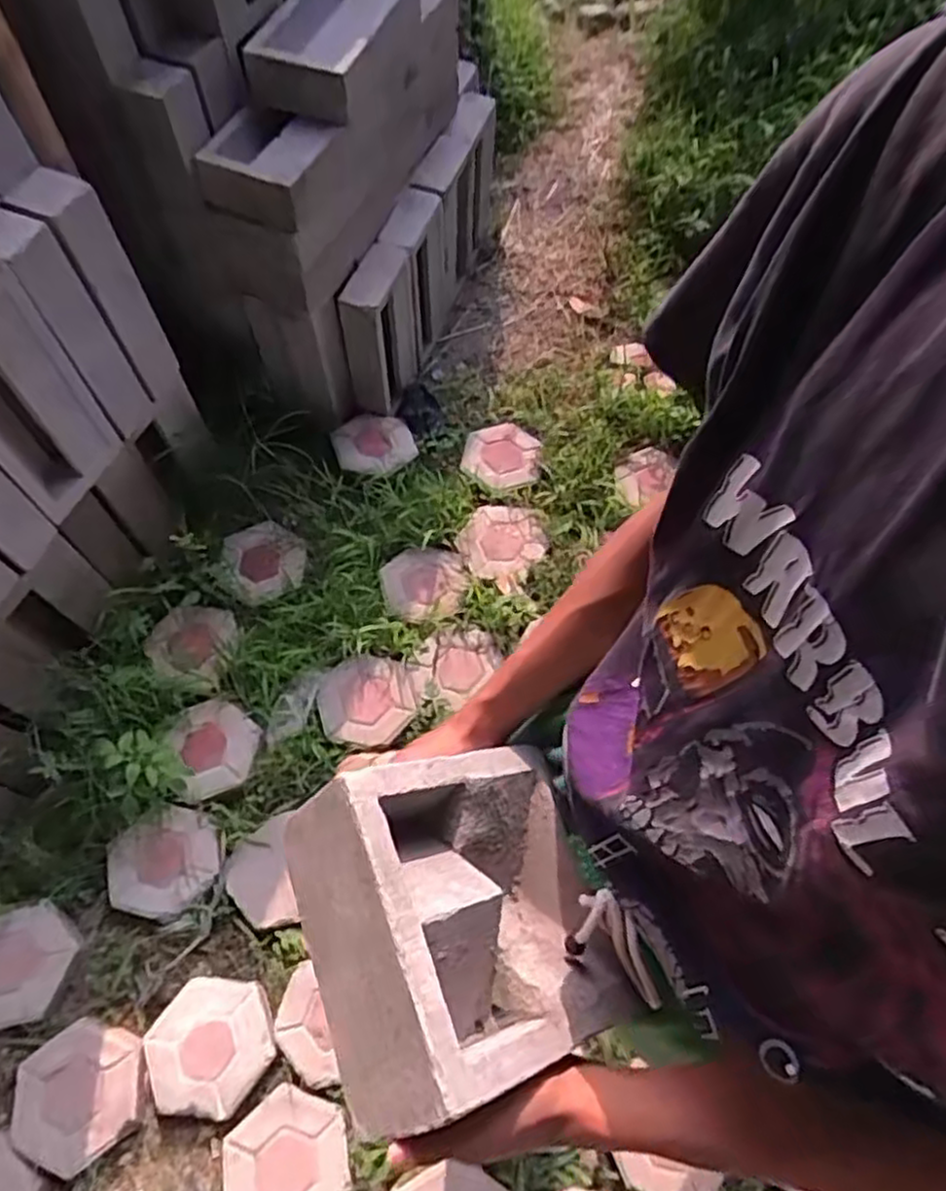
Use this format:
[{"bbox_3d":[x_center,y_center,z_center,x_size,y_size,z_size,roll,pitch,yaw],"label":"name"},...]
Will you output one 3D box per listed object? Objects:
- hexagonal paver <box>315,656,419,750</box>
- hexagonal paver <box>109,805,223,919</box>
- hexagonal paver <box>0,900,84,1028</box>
[{"bbox_3d":[-0.230,0.227,1.549,0.199,0.029,0.189,-14,66,-9],"label":"hexagonal paver"},{"bbox_3d":[-0.597,0.512,1.372,0.214,0.034,0.182,-40,72,-19],"label":"hexagonal paver"},{"bbox_3d":[-0.831,0.670,1.288,0.216,0.045,0.184,-17,66,-10],"label":"hexagonal paver"}]

